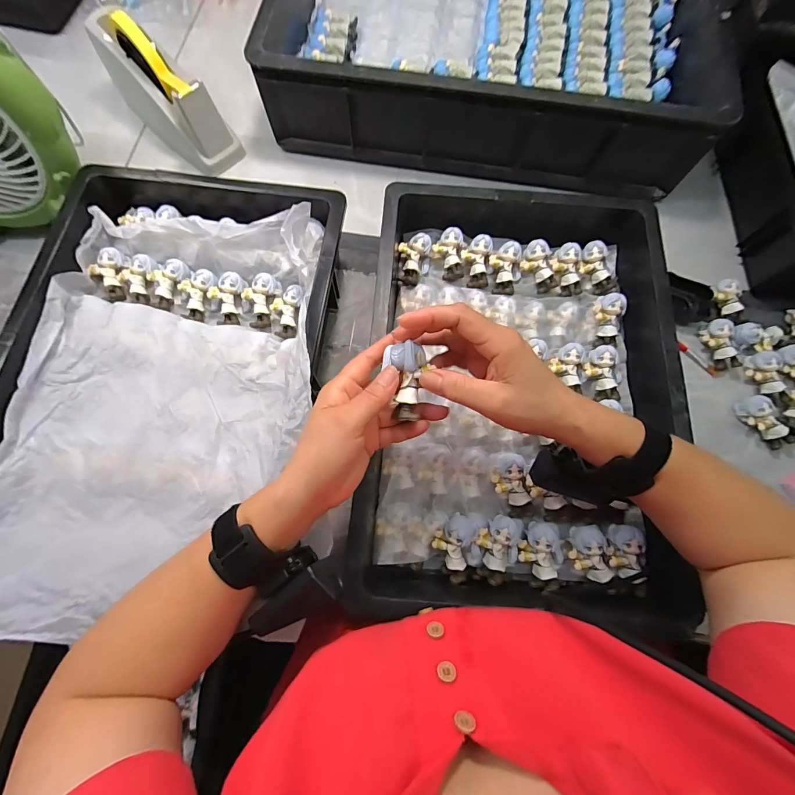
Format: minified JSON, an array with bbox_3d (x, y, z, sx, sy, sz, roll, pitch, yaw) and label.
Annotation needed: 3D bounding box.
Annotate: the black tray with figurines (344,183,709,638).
[{"bbox_3d":[0.117,-0.019,0.379,0.318,0.068,0.445,1,75,0],"label":"black tray with figurines"}]

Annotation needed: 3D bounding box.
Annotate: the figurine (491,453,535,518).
[{"bbox_3d":[0.116,0.090,0.364,0.034,0.027,0.062,-10,75,-3],"label":"figurine"}]

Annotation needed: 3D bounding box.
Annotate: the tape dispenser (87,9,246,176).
[{"bbox_3d":[-0.327,-0.423,0.493,0.195,0.118,0.056,39,78,9],"label":"tape dispenser"}]

